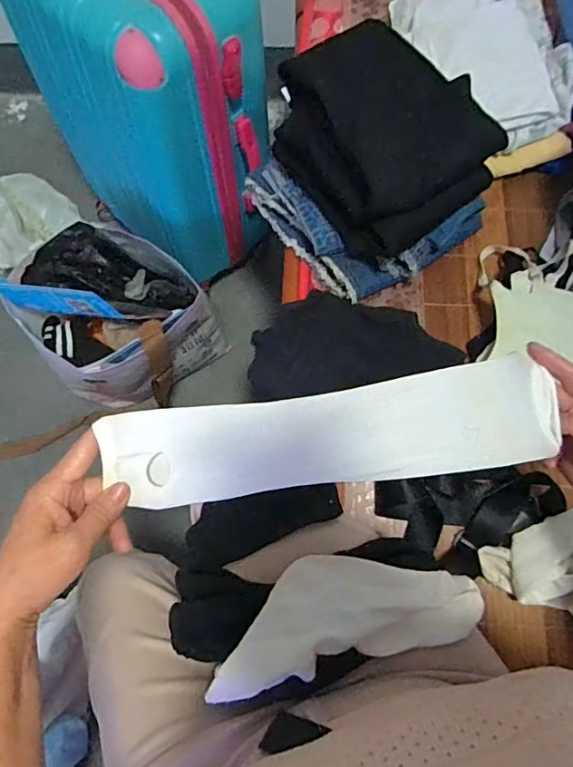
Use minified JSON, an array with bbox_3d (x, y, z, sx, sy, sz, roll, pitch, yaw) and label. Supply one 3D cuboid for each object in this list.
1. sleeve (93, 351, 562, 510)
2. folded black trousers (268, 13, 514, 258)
[{"bbox_3d":[0.030,0.041,0.400,0.355,0.041,0.079,-6,71,-9],"label":"sleeve"},{"bbox_3d":[0.122,-0.303,0.626,0.188,0.124,0.229,-30,74,-9],"label":"folded black trousers"}]

